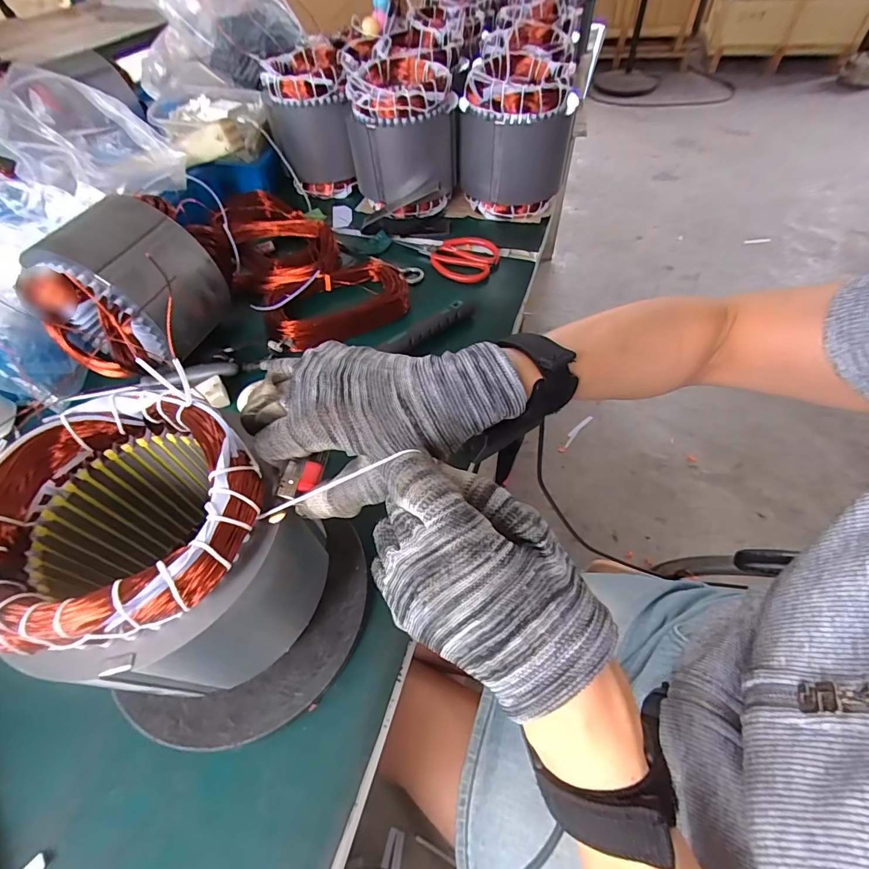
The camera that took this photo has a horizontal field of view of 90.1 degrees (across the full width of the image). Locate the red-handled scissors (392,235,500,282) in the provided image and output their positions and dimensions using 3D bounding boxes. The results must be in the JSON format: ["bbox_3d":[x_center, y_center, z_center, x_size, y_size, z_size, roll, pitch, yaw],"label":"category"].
[{"bbox_3d":[0.013,-0.266,0.617,0.162,0.009,0.090,30,61,23],"label":"red-handled scissors"}]

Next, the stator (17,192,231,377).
[{"bbox_3d":[-0.315,-0.152,0.462,0.130,0.148,0.163,22,60,17],"label":"stator"}]

